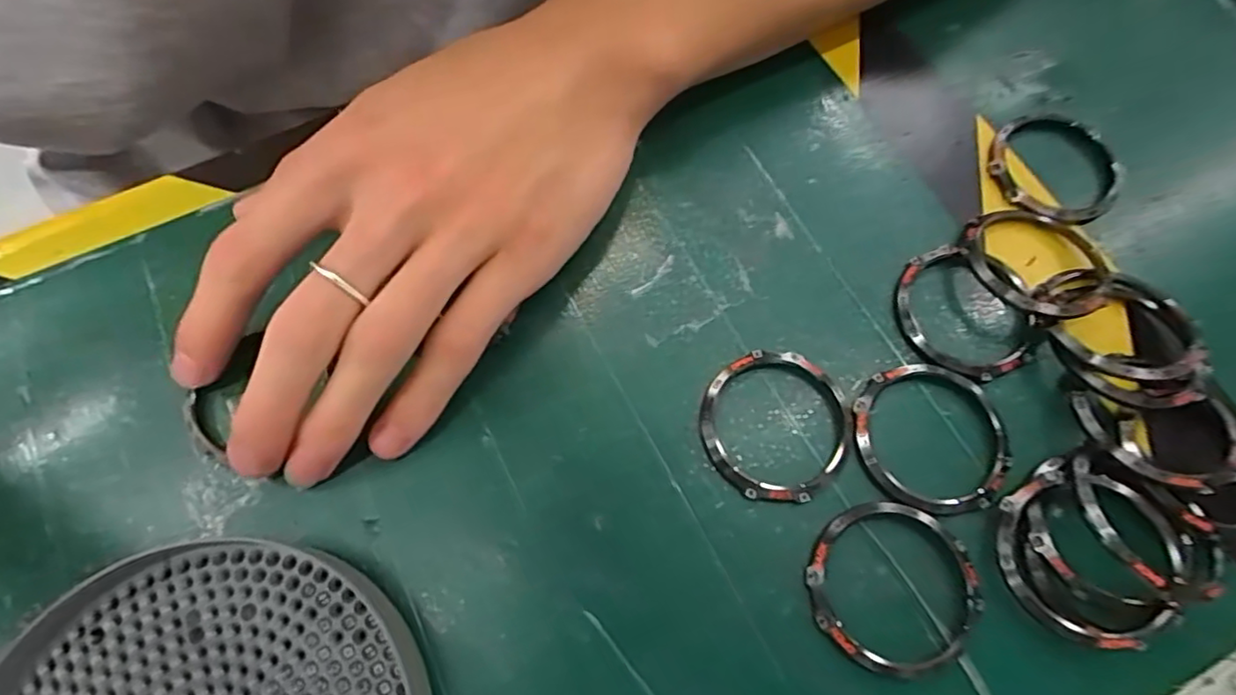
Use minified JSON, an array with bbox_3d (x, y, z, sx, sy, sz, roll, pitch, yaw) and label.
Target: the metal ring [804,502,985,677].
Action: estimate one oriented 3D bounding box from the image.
[{"bbox_3d":[0.080,0.069,0.178,0.047,0.004,0.046,1,70,-2],"label":"metal ring"}]

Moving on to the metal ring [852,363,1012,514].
[{"bbox_3d":[0.098,0.027,0.193,0.046,0.005,0.047,1,70,-2],"label":"metal ring"}]

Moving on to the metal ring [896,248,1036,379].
[{"bbox_3d":[0.119,-0.013,0.207,0.046,0.011,0.047,1,70,-2],"label":"metal ring"}]

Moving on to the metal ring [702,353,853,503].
[{"bbox_3d":[0.050,0.024,0.195,0.047,0.004,0.047,1,70,-2],"label":"metal ring"}]

